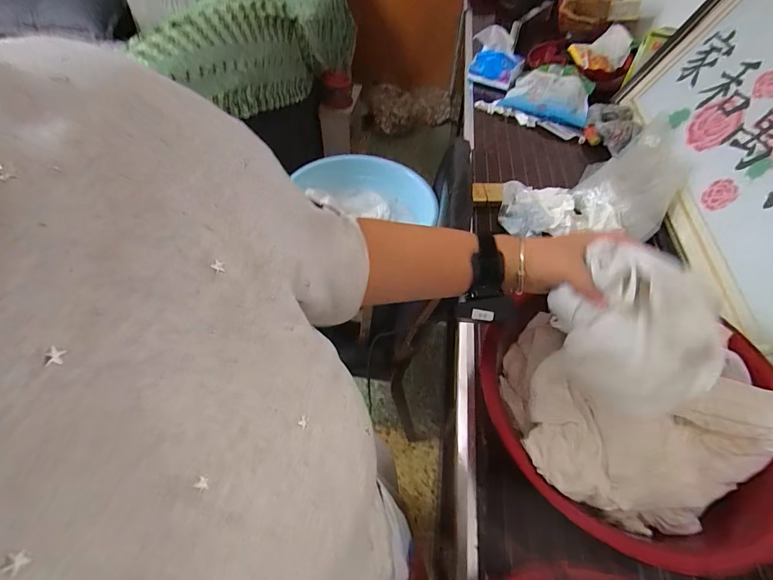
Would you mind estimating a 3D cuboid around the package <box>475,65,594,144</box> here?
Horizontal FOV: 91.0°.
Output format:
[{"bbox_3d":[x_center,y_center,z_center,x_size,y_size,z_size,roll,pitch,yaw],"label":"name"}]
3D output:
[{"bbox_3d":[0.451,-0.537,1.056,0.291,0.066,0.257,33,60,21],"label":"package"}]

